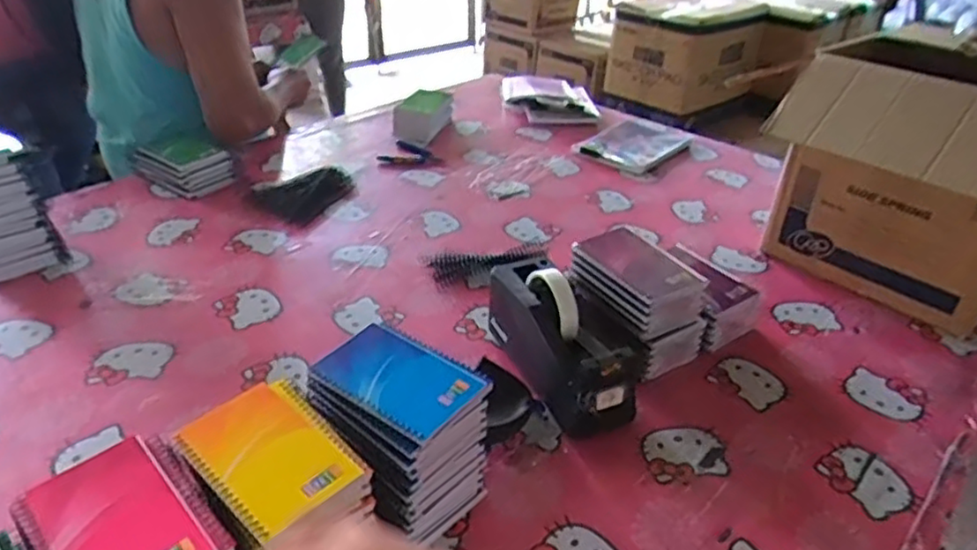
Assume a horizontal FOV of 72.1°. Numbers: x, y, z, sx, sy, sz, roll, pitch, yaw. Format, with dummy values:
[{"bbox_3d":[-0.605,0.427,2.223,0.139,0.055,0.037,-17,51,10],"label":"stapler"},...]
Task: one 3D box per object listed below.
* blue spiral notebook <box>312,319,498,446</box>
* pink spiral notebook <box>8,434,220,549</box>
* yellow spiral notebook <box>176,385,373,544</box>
[{"bbox_3d":[-0.073,0.086,0.563,0.128,0.010,0.089,23,38,27],"label":"blue spiral notebook"},{"bbox_3d":[-0.246,0.164,0.438,0.084,0.010,0.131,-27,43,-37],"label":"pink spiral notebook"},{"bbox_3d":[-0.162,0.131,0.489,0.134,0.008,0.083,29,41,34],"label":"yellow spiral notebook"}]

